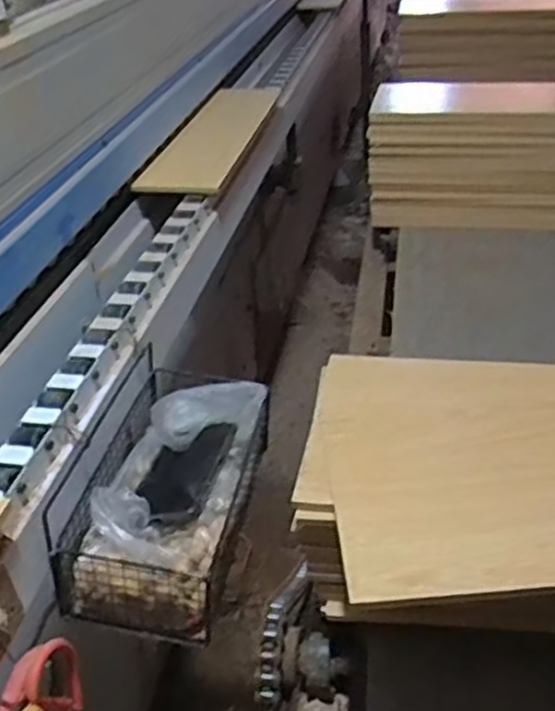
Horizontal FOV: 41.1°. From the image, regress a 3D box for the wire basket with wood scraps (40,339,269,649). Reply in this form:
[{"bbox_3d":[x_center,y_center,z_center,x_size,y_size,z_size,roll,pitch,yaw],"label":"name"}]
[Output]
[{"bbox_3d":[-0.101,0.126,0.713,0.141,0.106,0.257,6,35,12],"label":"wire basket with wood scraps"}]

